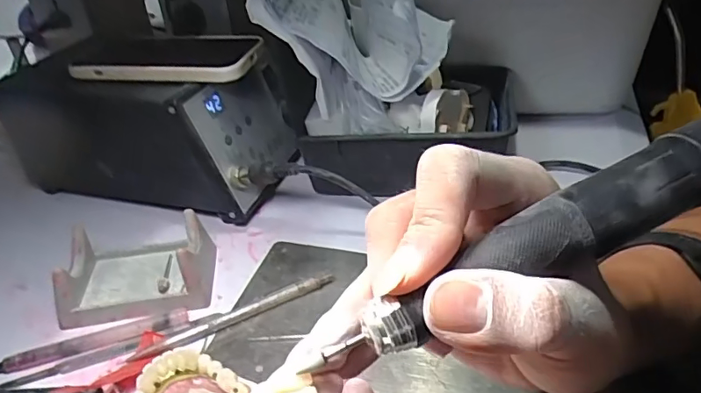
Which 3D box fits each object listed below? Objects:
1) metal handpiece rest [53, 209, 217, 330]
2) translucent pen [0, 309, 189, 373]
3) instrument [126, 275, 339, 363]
[{"bbox_3d":[-0.148,0.048,0.366,0.095,0.040,0.065,-7,35,-2],"label":"metal handpiece rest"},{"bbox_3d":[-0.166,0.092,0.332,0.120,0.005,0.010,-15,36,-13],"label":"translucent pen"},{"bbox_3d":[-0.074,0.078,0.343,0.135,0.008,0.010,-20,37,-19],"label":"instrument"}]

